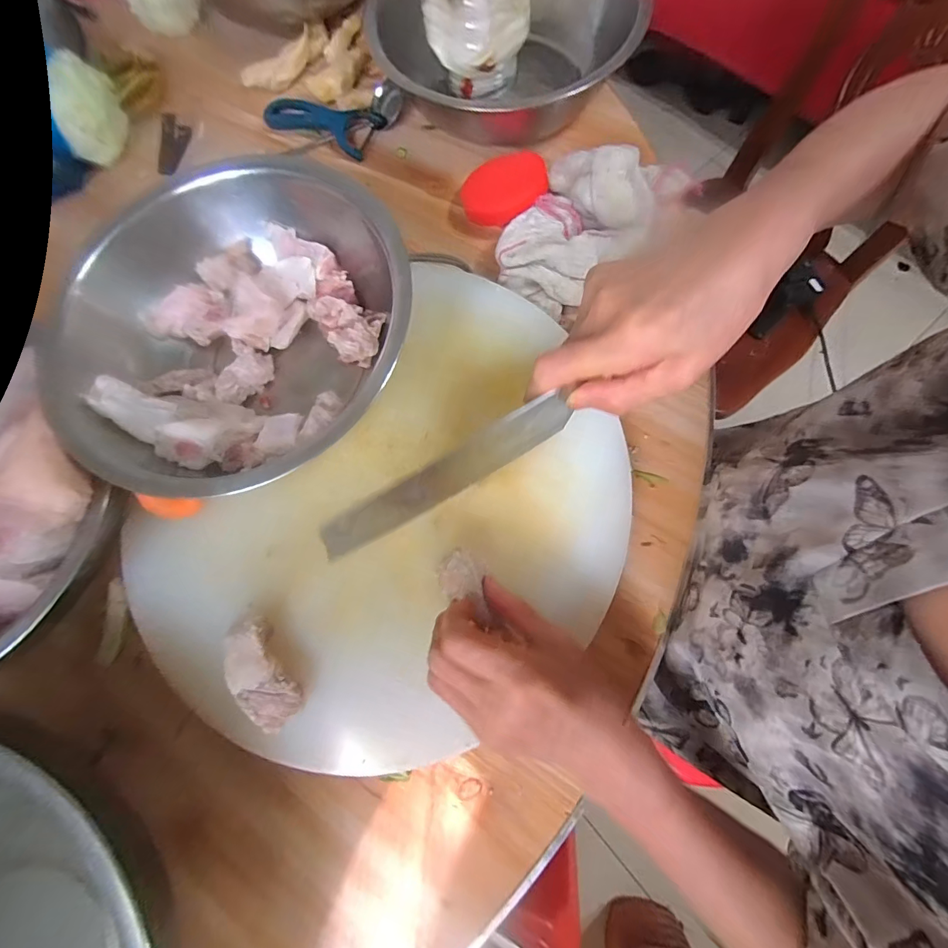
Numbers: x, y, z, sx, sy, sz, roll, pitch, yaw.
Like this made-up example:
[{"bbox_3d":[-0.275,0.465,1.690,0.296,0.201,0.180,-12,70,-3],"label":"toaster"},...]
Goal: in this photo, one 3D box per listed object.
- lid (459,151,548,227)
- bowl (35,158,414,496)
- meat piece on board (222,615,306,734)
[{"bbox_3d":[0.029,-0.288,0.420,0.089,0.014,0.075,-39,71,-2],"label":"lid"},{"bbox_3d":[-0.186,-0.117,0.347,0.261,0.071,0.239,0,76,2],"label":"bowl"},{"bbox_3d":[-0.157,0.144,0.309,0.038,0.017,0.080,-32,78,-6],"label":"meat piece on board"}]

